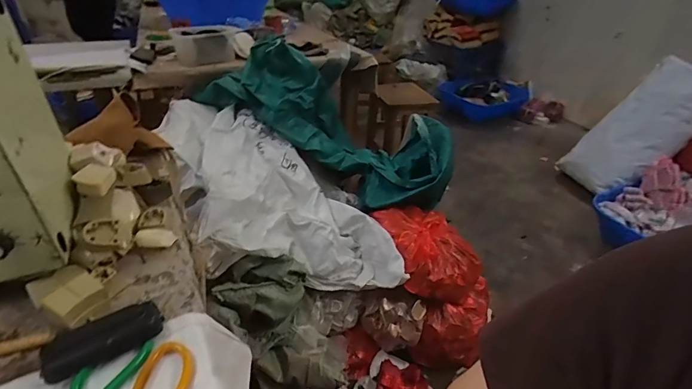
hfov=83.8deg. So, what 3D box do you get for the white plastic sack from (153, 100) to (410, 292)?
[{"bbox_3d":[-0.184,0.008,1.075,0.463,0.346,0.635,-18,38,-26],"label":"white plastic sack"}]

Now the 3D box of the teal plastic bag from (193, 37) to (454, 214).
[{"bbox_3d":[-0.031,-0.227,1.243,0.795,0.297,0.311,26,29,-18],"label":"teal plastic bag"}]

